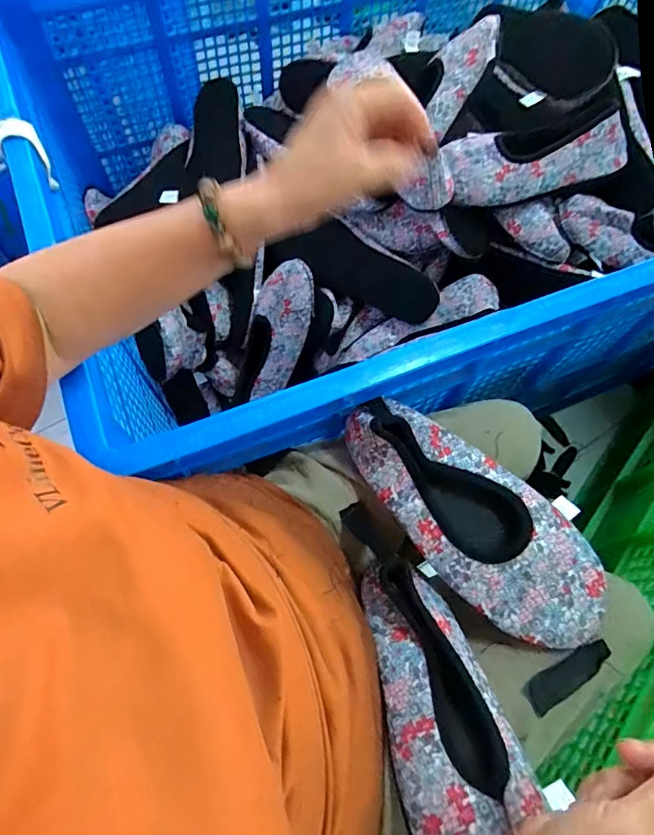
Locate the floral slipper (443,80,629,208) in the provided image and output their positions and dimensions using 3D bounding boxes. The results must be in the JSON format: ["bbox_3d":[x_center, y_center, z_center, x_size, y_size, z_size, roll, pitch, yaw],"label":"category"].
[{"bbox_3d":[0.270,-0.343,0.625,0.245,0.060,0.095,-11,68,-7],"label":"floral slipper"}]

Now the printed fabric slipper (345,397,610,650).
[{"bbox_3d":[0.125,0.080,0.410,0.105,0.042,0.250,-41,75,-17],"label":"printed fabric slipper"}]

